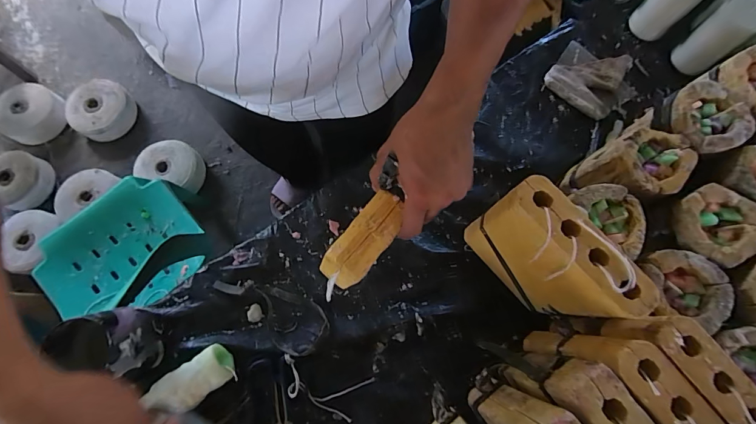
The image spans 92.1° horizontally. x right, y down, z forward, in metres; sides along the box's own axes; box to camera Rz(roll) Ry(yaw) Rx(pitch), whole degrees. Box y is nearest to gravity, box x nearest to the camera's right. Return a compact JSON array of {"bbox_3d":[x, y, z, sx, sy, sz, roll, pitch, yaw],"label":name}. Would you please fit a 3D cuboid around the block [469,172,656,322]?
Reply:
[{"bbox_3d":[0.190,0.052,0.443,0.053,0.198,0.173,-40,80,-11],"label":"block"}]

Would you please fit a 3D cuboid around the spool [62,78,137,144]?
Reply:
[{"bbox_3d":[-1.013,-0.377,1.331,0.211,0.095,0.208,0,75,-2],"label":"spool"}]

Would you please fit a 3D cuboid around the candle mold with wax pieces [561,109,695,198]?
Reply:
[{"bbox_3d":[0.325,-0.051,0.487,0.095,0.122,0.090,-40,80,-11],"label":"candle mold with wax pieces"}]

